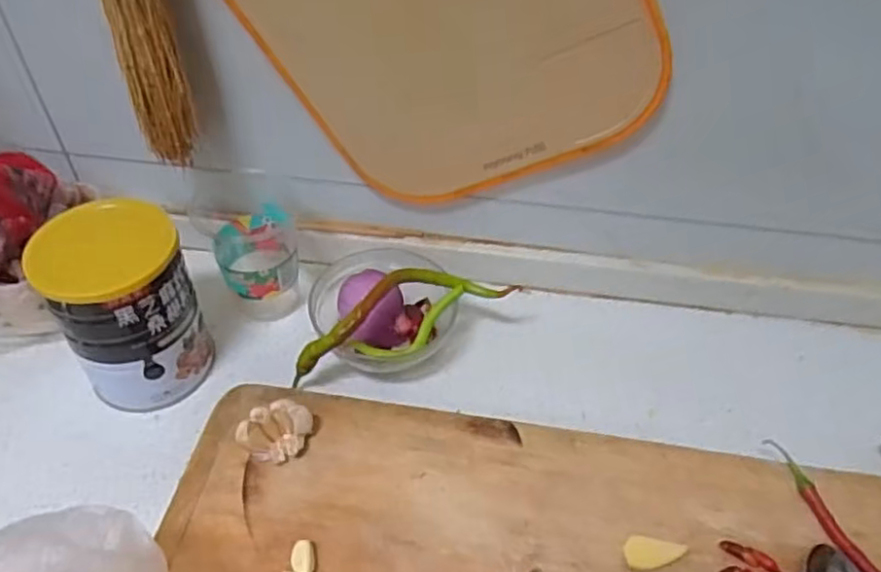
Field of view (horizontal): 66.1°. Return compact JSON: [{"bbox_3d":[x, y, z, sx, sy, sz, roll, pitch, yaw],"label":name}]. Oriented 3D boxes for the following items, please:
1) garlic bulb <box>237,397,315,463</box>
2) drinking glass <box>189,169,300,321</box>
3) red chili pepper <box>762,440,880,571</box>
[{"bbox_3d":[-0.122,0.107,0.496,0.049,0.035,0.033,5,47,2],"label":"garlic bulb"},{"bbox_3d":[-0.169,-0.030,0.612,0.080,0.123,0.094,-7,48,-9],"label":"drinking glass"},{"bbox_3d":[0.291,0.176,0.459,0.040,0.021,0.172,-29,52,-27],"label":"red chili pepper"}]

